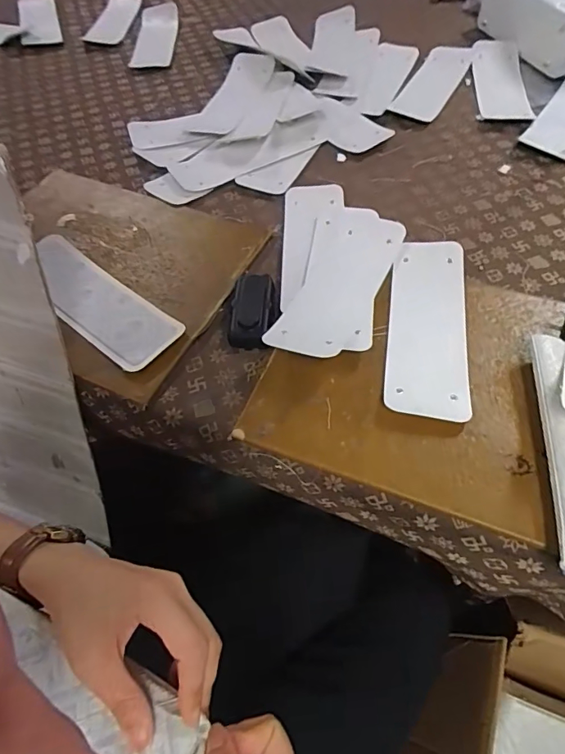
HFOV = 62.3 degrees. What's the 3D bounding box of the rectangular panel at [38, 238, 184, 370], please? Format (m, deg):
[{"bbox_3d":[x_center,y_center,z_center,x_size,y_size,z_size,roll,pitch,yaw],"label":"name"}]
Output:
[{"bbox_3d":[-0.235,-0.097,0.589,0.253,0.018,0.088,35,64,21],"label":"rectangular panel"}]

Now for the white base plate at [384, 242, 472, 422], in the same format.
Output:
[{"bbox_3d":[0.169,-0.065,0.542,0.088,0.012,0.265,7,54,9],"label":"white base plate"}]

